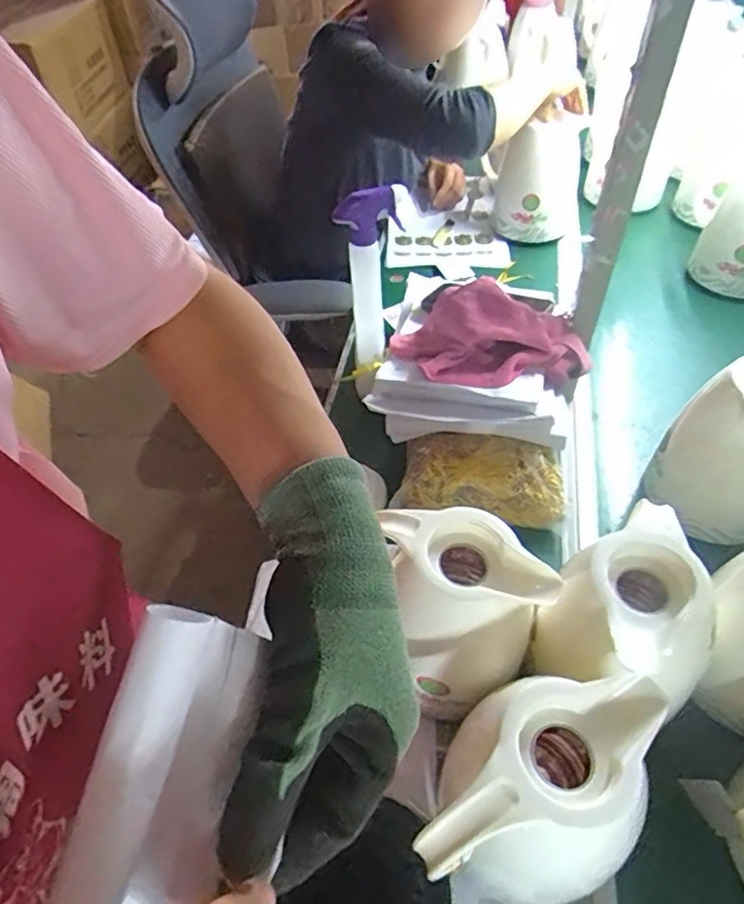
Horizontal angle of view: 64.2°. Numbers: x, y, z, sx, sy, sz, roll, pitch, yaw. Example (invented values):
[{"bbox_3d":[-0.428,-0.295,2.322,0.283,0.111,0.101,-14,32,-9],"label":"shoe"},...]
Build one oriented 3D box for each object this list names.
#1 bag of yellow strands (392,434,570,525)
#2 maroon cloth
[{"bbox_3d":[0.132,0.030,0.702,0.194,0.053,0.088,6,51,7],"label":"bag of yellow strands"},{"bbox_3d":[0.143,-0.131,0.705,0.241,0.088,0.129,5,51,6],"label":"maroon cloth"}]

